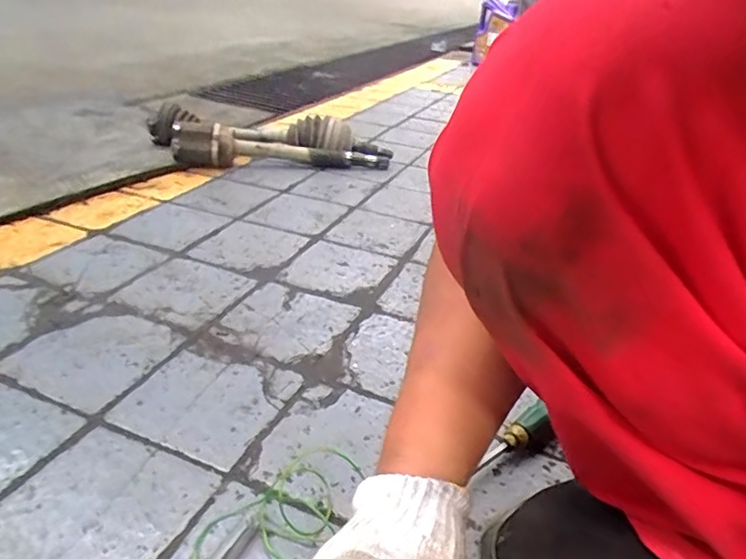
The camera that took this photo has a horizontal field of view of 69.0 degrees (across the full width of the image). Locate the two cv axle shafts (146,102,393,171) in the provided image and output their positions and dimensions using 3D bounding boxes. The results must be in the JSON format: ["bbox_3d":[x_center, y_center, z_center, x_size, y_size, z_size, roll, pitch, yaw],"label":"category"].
[{"bbox_3d":[-0.224,-0.299,1.172,0.509,0.097,0.148,0,30,-7],"label":"two cv axle shafts"}]

